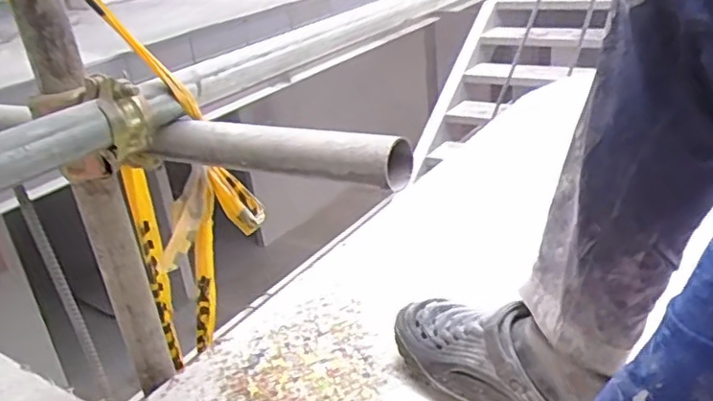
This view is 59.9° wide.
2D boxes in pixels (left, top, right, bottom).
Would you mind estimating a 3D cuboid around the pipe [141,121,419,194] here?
[{"bbox_3d":[-0.086,-0.049,0.594,0.289,0.042,0.046,6,27,28],"label":"pipe"}]

